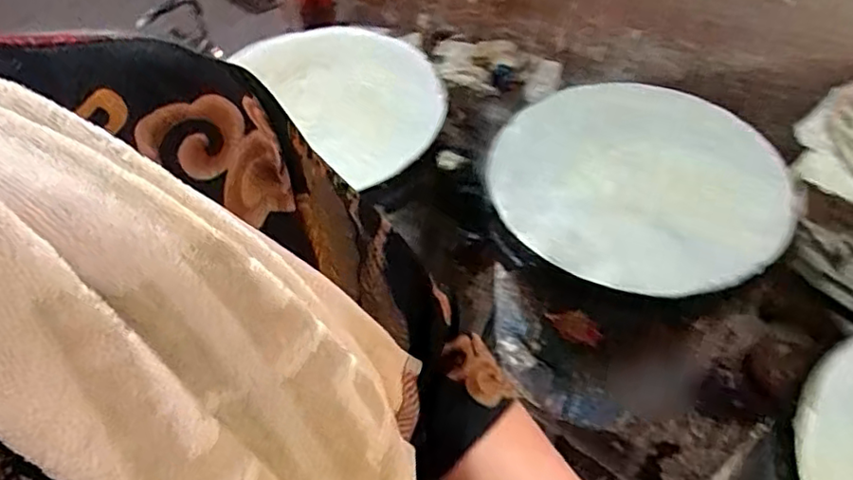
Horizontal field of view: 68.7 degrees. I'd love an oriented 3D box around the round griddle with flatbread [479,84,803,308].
[{"bbox_3d":[0.291,-0.085,0.866,0.389,0.045,0.412,-2,50,2],"label":"round griddle with flatbread"}]

